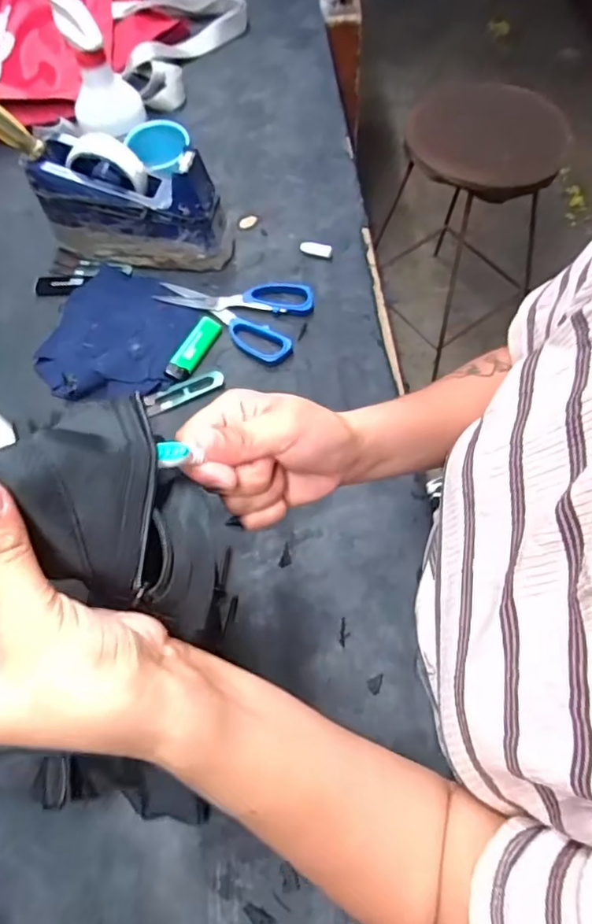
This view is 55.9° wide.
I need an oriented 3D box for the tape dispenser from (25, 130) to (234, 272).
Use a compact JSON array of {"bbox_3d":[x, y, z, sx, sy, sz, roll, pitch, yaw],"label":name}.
[{"bbox_3d":[-0.178,-0.286,0.609,0.190,0.123,0.065,10,65,8],"label":"tape dispenser"}]

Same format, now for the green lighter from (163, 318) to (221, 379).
[{"bbox_3d":[-0.107,-0.121,0.588,0.025,0.010,0.080,23,67,13],"label":"green lighter"}]

